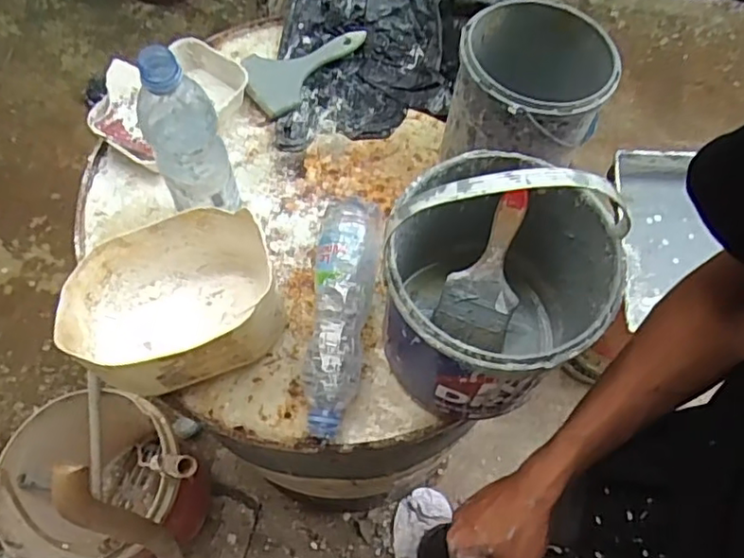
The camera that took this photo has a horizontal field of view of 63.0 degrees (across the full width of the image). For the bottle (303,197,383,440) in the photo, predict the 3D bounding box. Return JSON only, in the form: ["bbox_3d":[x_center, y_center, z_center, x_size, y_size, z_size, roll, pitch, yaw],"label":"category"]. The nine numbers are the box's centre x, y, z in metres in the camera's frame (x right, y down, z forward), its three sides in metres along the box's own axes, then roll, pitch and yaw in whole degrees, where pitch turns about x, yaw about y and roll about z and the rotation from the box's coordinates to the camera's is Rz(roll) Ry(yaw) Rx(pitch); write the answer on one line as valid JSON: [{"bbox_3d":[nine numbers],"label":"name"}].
[{"bbox_3d":[-0.033,0.034,0.601,0.060,0.062,0.240,7,80,2],"label":"bottle"}]

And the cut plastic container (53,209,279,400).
[{"bbox_3d":[-0.180,0.023,0.567,0.184,0.129,0.148,-16,68,-8],"label":"cut plastic container"}]

